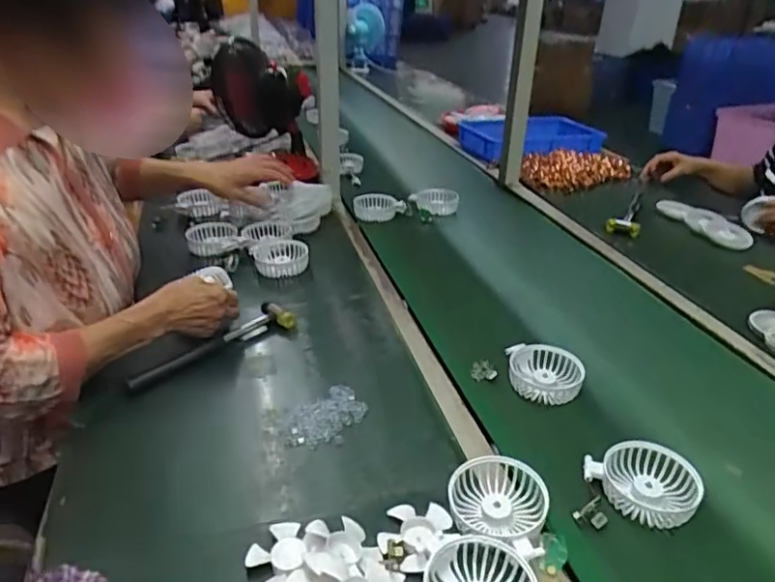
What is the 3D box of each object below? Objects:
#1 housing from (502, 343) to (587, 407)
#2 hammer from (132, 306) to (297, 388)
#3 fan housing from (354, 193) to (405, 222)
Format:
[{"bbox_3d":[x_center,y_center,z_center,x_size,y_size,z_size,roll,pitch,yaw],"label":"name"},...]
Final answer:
[{"bbox_3d":[0.199,0.106,0.734,0.090,0.027,0.093,4,29,4],"label":"housing"},{"bbox_3d":[-0.234,0.071,0.777,0.229,0.020,0.052,-23,37,-37],"label":"hammer"},{"bbox_3d":[-0.018,-0.179,1.251,0.107,0.042,0.085,1,29,-2],"label":"fan housing"}]

